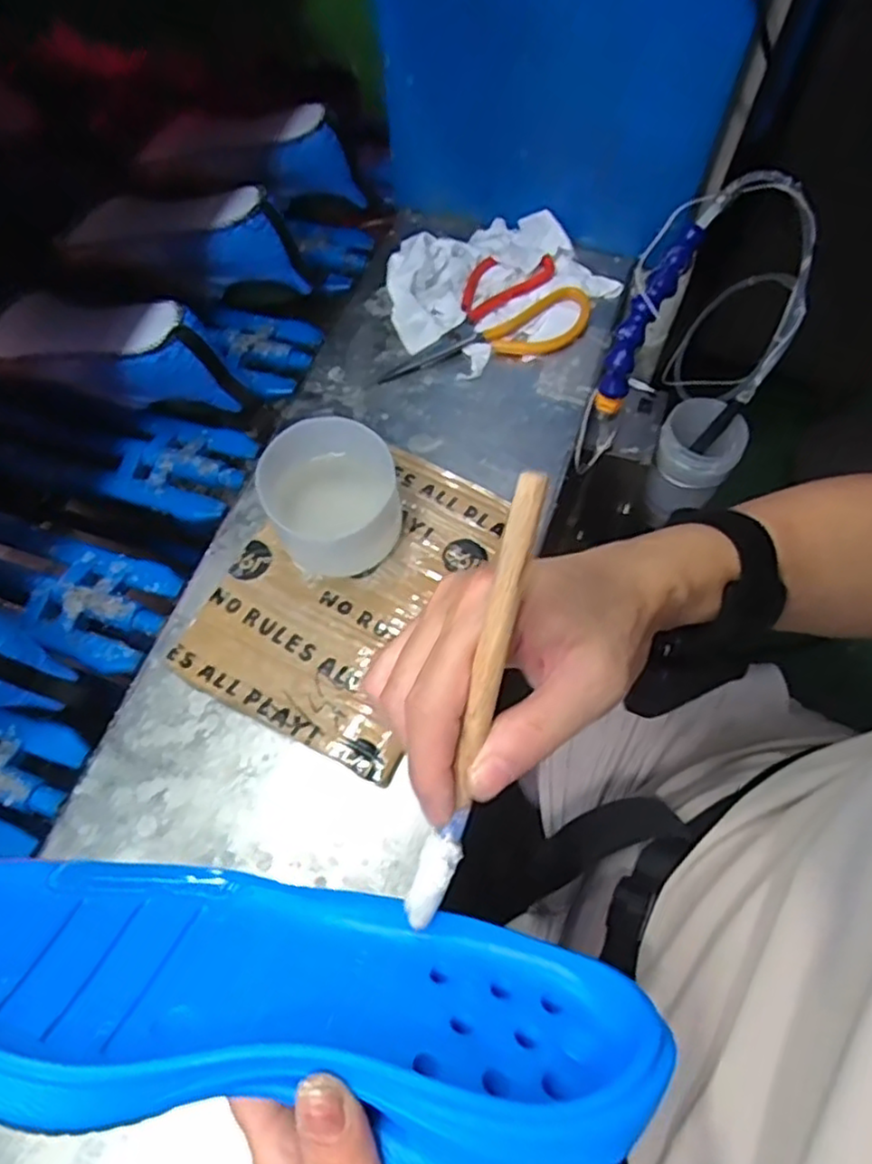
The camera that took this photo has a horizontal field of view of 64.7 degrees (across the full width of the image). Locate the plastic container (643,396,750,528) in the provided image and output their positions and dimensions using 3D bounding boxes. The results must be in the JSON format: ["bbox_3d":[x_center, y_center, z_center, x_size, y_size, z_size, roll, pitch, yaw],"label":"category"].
[{"bbox_3d":[0.240,-0.113,0.656,0.070,0.107,0.070,31,66,12],"label":"plastic container"}]

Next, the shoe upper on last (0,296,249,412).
[{"bbox_3d":[-0.283,-0.194,0.584,0.242,0.102,0.081,24,65,8],"label":"shoe upper on last"}]

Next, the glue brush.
[{"bbox_3d":[0.013,0.051,0.246,0.015,0.183,0.007,13,19,3],"label":"glue brush"}]

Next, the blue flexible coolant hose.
[{"bbox_3d":[0.160,-0.200,0.531,0.026,0.143,0.030,29,24,11],"label":"blue flexible coolant hose"}]

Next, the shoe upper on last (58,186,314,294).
[{"bbox_3d":[-0.233,-0.315,0.638,0.222,0.095,0.071,11,64,2],"label":"shoe upper on last"}]

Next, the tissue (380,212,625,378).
[{"bbox_3d":[0.054,-0.265,0.611,0.193,0.040,0.157,-37,71,-19],"label":"tissue"}]

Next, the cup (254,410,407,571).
[{"bbox_3d":[-0.072,-0.052,0.478,0.086,0.080,0.091,1,64,-3],"label":"cup"}]

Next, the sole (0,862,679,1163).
[{"bbox_3d":[-0.059,0.153,0.258,0.268,0.099,0.029,7,107,4],"label":"sole"}]

